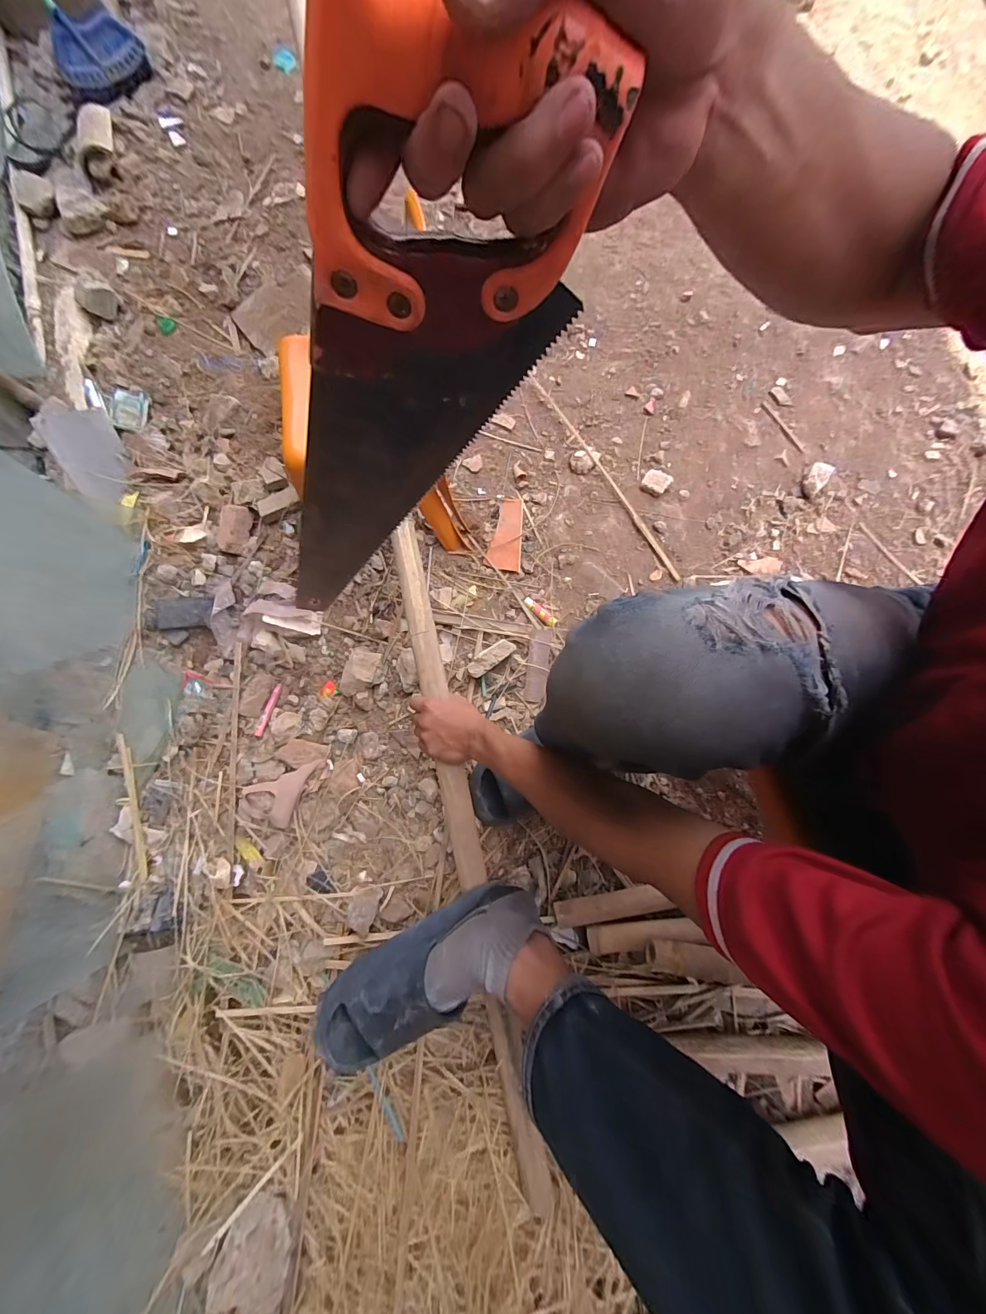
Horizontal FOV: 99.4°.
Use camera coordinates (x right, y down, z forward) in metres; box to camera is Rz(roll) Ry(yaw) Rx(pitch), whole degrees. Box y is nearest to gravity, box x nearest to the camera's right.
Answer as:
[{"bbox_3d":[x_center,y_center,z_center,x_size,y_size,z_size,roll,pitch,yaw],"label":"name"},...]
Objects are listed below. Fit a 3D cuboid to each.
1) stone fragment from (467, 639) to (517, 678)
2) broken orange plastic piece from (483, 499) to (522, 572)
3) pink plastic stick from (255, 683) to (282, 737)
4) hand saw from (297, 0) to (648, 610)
[{"bbox_3d":[-0.002,0.000,0.766,0.099,0.010,0.031,-36,81,-20],"label":"stone fragment"},{"bbox_3d":[0.033,-0.250,0.838,0.068,0.018,0.149,13,80,3],"label":"broken orange plastic piece"},{"bbox_3d":[-0.417,0.096,0.779,0.015,0.015,0.102,11,66,3],"label":"pink plastic stick"},{"bbox_3d":[-0.087,-0.141,0.322,0.121,0.455,0.033,-9,79,-30],"label":"hand saw"}]

